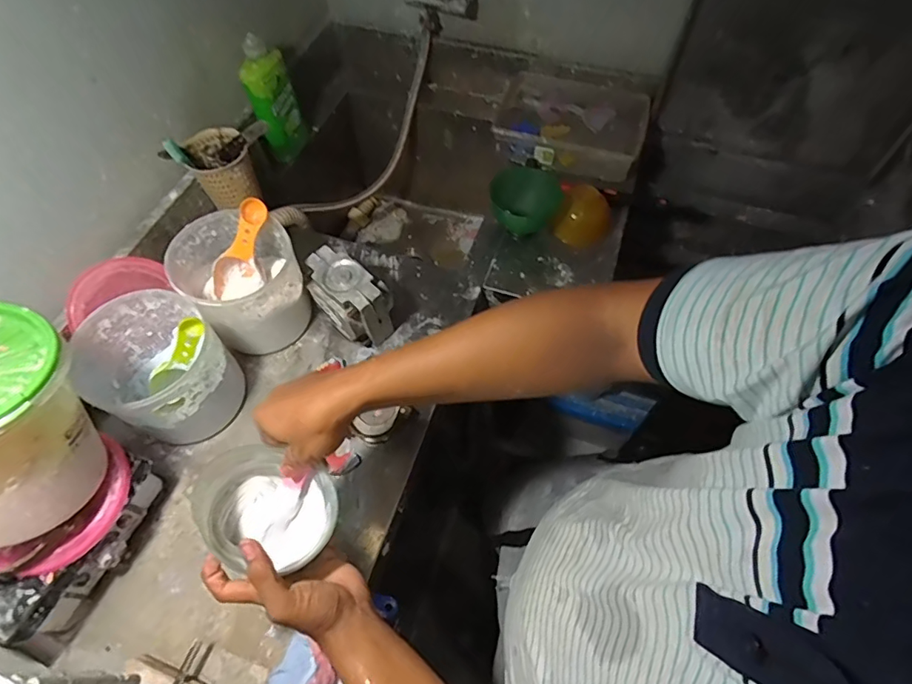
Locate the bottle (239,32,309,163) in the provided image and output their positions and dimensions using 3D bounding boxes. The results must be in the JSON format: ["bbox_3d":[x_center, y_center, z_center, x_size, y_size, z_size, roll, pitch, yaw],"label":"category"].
[{"bbox_3d":[-0.331,-0.445,0.903,0.049,0.206,0.092,15,60,9],"label":"bottle"}]

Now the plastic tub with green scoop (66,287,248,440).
[{"bbox_3d":[-0.387,0.036,0.663,0.160,0.152,0.146,0,59,0],"label":"plastic tub with green scoop"}]

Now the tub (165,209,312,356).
[{"bbox_3d":[-0.308,-0.080,0.732,0.156,0.167,0.153,0,59,0],"label":"tub"}]

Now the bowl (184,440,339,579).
[{"bbox_3d":[-0.185,0.169,0.494,0.127,0.075,0.106,13,60,8],"label":"bowl"}]

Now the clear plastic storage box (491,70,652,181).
[{"bbox_3d":[0.218,-0.431,0.966,0.293,0.093,0.203,20,61,12],"label":"clear plastic storage box"}]

